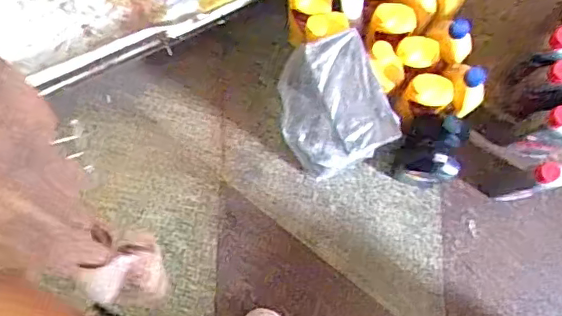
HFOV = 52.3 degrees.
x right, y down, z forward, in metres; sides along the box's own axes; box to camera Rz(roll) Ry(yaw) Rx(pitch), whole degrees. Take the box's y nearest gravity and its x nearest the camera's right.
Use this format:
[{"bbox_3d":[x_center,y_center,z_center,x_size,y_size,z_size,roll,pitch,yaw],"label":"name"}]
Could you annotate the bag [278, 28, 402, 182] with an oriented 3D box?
[{"bbox_3d":[0.119,-0.114,1.337,0.219,0.245,0.282,-25,81,-4],"label":"bag"}]

